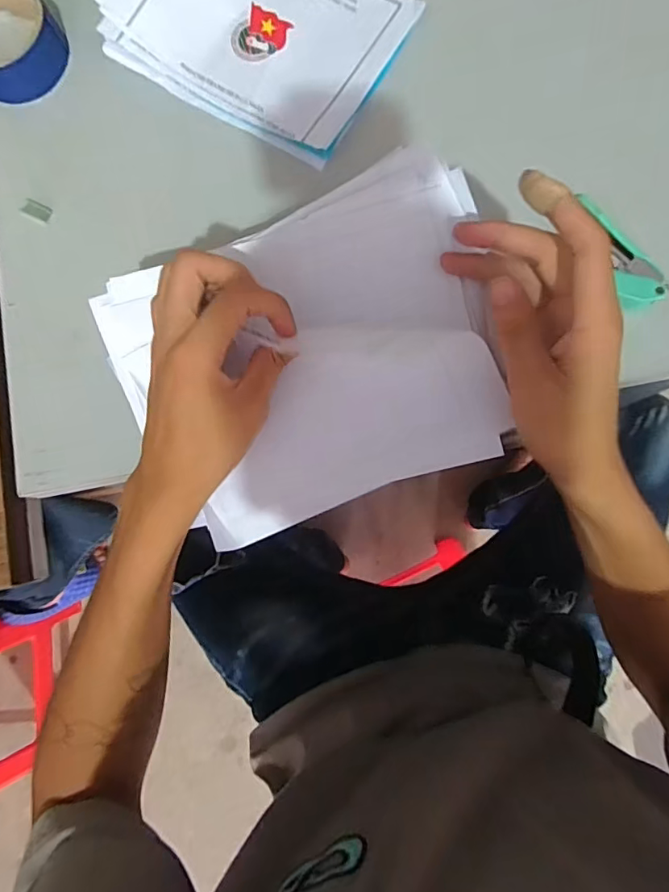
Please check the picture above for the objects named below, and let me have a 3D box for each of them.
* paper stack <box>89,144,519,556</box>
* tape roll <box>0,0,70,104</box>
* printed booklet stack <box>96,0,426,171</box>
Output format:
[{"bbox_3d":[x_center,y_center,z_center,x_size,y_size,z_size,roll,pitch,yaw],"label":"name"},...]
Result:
[{"bbox_3d":[-0.017,-0.053,0.317,0.232,0.033,0.183,-20,83,2],"label":"paper stack"},{"bbox_3d":[-0.264,-0.329,0.411,0.085,0.032,0.089,0,84,5],"label":"tape roll"},{"bbox_3d":[-0.059,-0.329,0.389,0.206,0.032,0.156,32,87,7],"label":"printed booklet stack"}]

